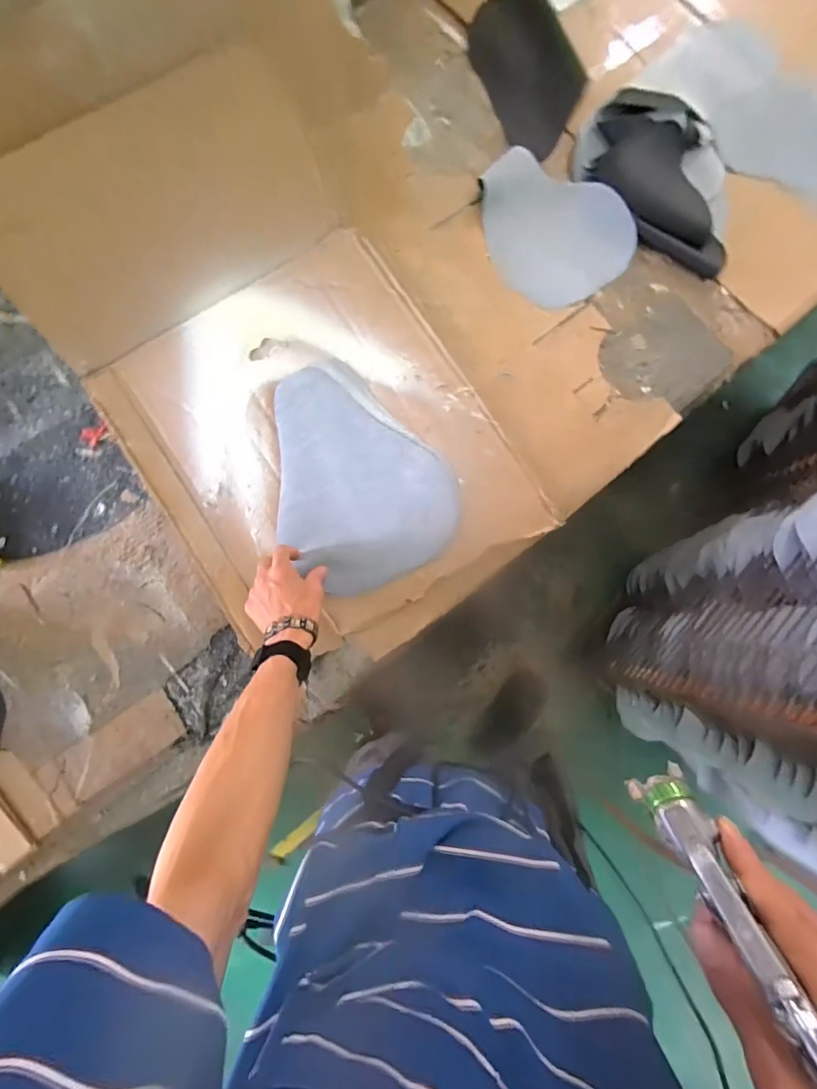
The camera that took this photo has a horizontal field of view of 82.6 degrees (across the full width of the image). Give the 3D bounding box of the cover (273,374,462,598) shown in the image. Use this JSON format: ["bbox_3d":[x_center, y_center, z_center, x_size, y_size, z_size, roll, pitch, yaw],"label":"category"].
[{"bbox_3d":[-0.091,-0.092,0.675,0.234,0.024,0.321,-39,87,-8],"label":"cover"}]

